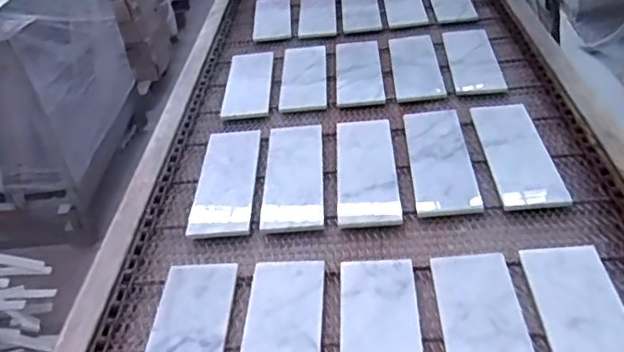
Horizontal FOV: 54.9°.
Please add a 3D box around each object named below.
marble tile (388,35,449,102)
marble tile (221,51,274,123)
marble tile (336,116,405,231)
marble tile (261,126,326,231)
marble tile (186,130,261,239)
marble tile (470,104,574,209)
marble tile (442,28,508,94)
[{"bbox_3d":[0.261,-0.281,1.511,0.119,0.019,0.371,-4,35,7],"label":"marble tile"},{"bbox_3d":[-0.158,-0.234,1.504,0.116,0.015,0.338,-7,35,3],"label":"marble tile"},{"bbox_3d":[0.107,-0.025,1.140,0.116,0.018,0.343,-5,35,5],"label":"marble tile"},{"bbox_3d":[-0.033,-0.008,1.131,0.108,0.020,0.315,-6,35,4],"label":"marble tile"},{"bbox_3d":[-0.162,-0.001,1.146,0.113,0.010,0.327,-7,35,3],"label":"marble tile"},{"bbox_3d":[0.391,-0.050,1.148,0.117,0.024,0.342,0,32,5],"label":"marble tile"},{"bbox_3d":[0.409,-0.304,1.538,0.118,0.015,0.407,-3,35,9],"label":"marble tile"}]

